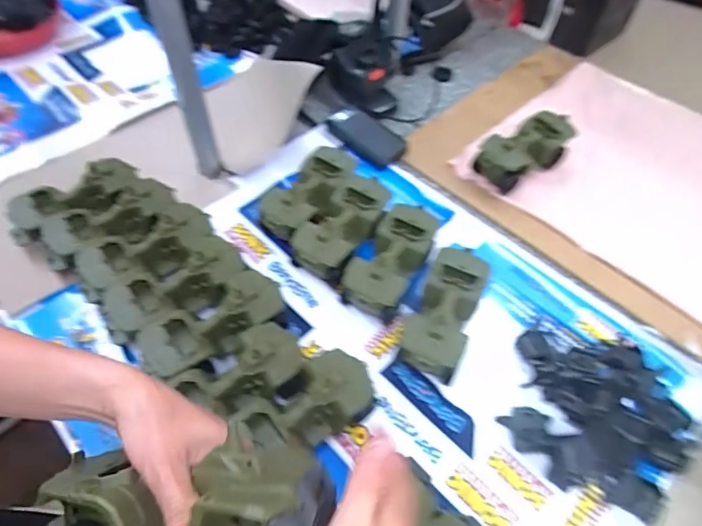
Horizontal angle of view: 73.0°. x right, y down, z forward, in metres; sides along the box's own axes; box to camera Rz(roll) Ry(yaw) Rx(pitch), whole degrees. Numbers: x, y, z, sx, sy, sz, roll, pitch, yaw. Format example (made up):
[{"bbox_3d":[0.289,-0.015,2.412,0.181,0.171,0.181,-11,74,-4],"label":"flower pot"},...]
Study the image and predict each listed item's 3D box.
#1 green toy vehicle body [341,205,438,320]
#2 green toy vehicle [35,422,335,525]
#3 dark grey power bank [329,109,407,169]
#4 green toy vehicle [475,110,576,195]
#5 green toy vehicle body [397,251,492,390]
[{"bbox_3d":[0.058,-0.001,0.673,0.081,0.079,0.176,26,57,16],"label":"green toy vehicle body"},{"bbox_3d":[-0.096,0.155,0.281,0.169,0.065,0.091,-7,53,13],"label":"green toy vehicle"},{"bbox_3d":[0.029,-0.236,0.882,0.078,0.021,0.164,-35,62,-24],"label":"dark grey power bank"},{"bbox_3d":[0.301,-0.189,0.813,0.169,0.078,0.074,-25,59,-19],"label":"green toy vehicle"},{"bbox_3d":[0.122,0.068,0.626,0.078,0.079,0.177,21,56,13],"label":"green toy vehicle body"}]

